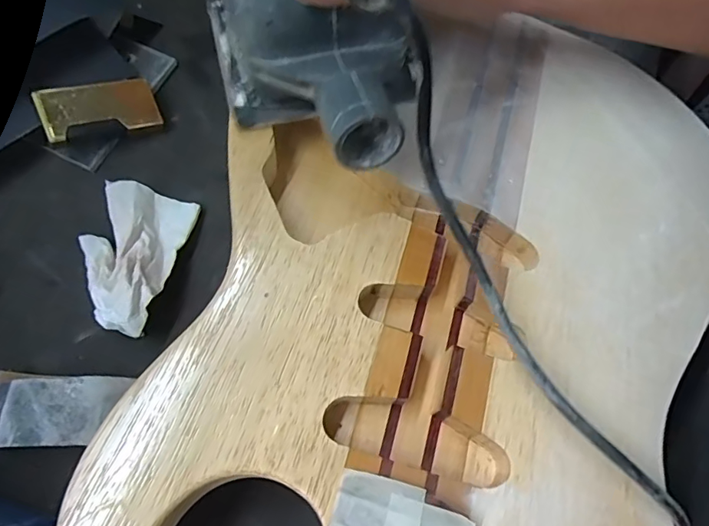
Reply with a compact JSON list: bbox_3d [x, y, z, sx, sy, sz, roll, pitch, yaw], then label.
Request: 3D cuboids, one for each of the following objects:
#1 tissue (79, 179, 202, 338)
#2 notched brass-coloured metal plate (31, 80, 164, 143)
[{"bbox_3d":[-0.132,-0.006,0.290,0.055,0.032,0.091,11,69,1],"label":"tissue"},{"bbox_3d":[-0.161,-0.099,0.316,0.068,0.004,0.034,-21,87,-29],"label":"notched brass-coloured metal plate"}]

